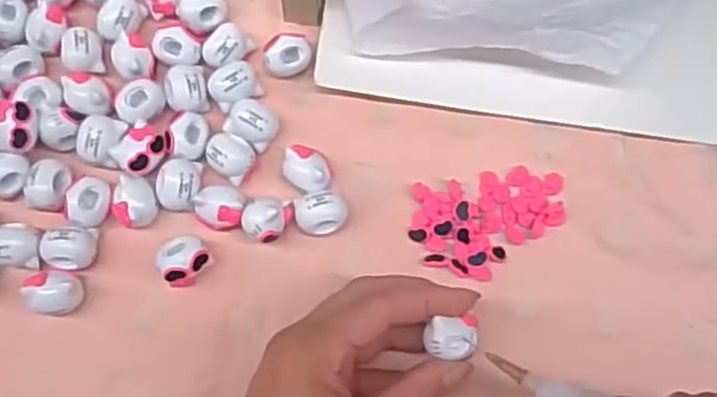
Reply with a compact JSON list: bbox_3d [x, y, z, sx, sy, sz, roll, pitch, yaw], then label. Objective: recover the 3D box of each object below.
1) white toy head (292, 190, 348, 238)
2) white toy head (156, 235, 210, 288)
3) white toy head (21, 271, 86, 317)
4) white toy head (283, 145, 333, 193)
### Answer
[{"bbox_3d":[-0.019,0.006,0.357,0.026,0.017,0.023,-12,75,-4],"label":"white toy head"},{"bbox_3d":[-0.087,0.030,0.350,0.024,0.018,0.023,0,74,-1],"label":"white toy head"},{"bbox_3d":[-0.148,0.046,0.344,0.022,0.021,0.020,0,74,-1],"label":"white toy head"},{"bbox_3d":[-0.026,-0.015,0.362,0.024,0.016,0.021,4,74,0],"label":"white toy head"}]

